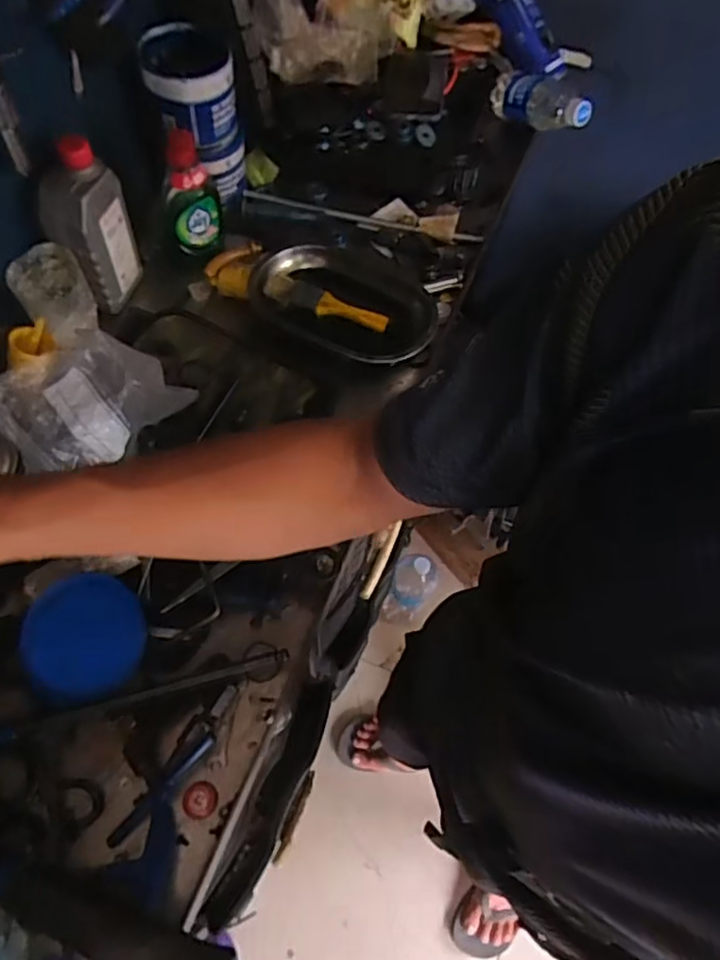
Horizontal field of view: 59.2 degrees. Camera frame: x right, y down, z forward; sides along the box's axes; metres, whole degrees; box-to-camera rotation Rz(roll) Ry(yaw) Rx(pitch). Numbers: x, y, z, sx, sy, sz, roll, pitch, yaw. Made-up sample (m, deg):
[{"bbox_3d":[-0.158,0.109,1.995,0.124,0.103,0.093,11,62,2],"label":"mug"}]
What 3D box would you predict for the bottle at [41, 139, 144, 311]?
[{"bbox_3d":[-0.285,-0.270,0.678,0.051,0.166,0.086,19,63,6],"label":"bottle"}]

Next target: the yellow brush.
[{"bbox_3d":[-0.039,-0.208,0.741,0.148,0.021,0.040,16,63,5],"label":"yellow brush"}]

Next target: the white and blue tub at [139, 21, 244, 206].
[{"bbox_3d":[-0.193,-0.432,0.763,0.099,0.163,0.106,-7,64,-7],"label":"white and blue tub"}]

